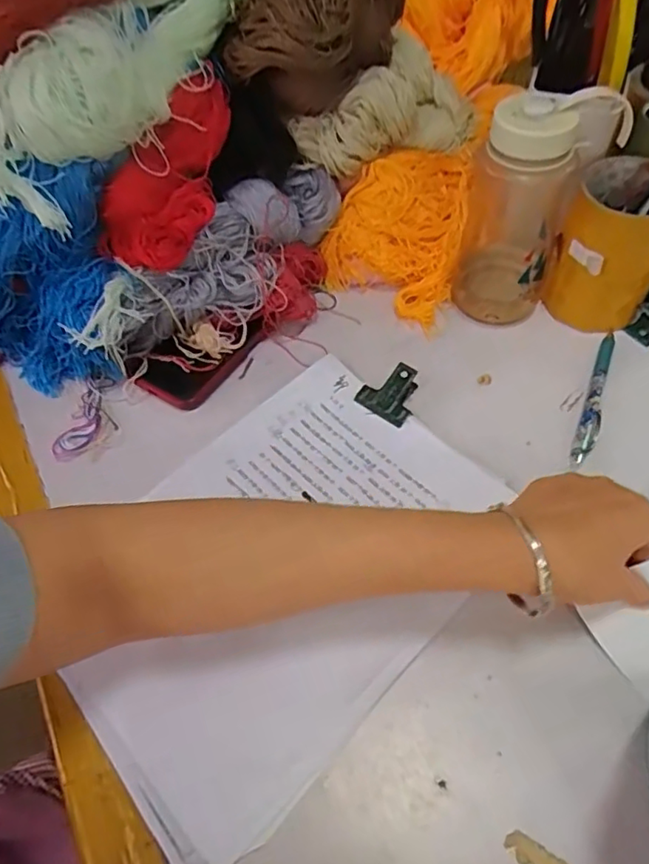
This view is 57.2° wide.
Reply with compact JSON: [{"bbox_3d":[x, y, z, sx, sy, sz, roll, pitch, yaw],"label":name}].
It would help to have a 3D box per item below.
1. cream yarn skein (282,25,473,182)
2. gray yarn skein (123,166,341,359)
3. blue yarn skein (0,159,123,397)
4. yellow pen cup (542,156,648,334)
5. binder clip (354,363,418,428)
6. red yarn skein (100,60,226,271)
[{"bbox_3d":[0.063,-0.303,0.563,0.183,0.073,0.077,-39,61,-22],"label":"cream yarn skein"},{"bbox_3d":[-0.077,-0.152,0.532,0.078,0.067,0.232,33,63,23],"label":"gray yarn skein"},{"bbox_3d":[-0.242,-0.124,0.502,0.147,0.144,0.110,-8,55,-2],"label":"blue yarn skein"},{"bbox_3d":[0.248,-0.160,0.513,0.086,0.111,0.086,-2,55,2],"label":"yellow pen cup"},{"bbox_3d":[0.057,-0.033,0.495,0.047,0.023,0.045,32,63,23],"label":"binder clip"},{"bbox_3d":[-0.128,-0.216,0.493,0.069,0.054,0.164,26,91,19],"label":"red yarn skein"}]

